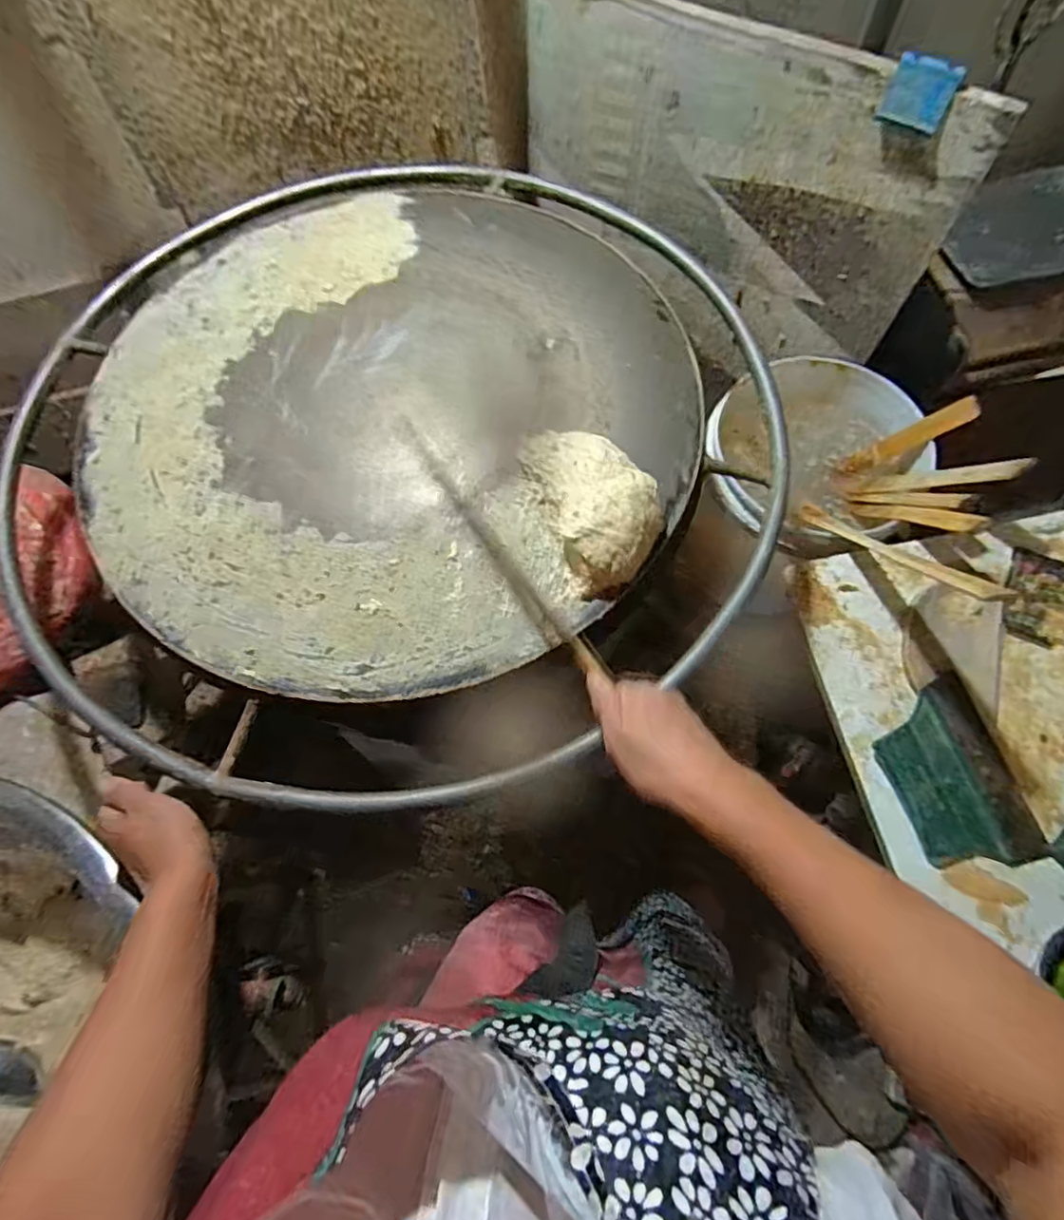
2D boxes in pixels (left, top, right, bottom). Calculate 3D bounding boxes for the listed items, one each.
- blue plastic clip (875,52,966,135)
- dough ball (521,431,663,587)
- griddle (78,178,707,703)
[{"bbox_3d":[0.416,-0.554,0.655,0.066,0.054,0.022,29,70,15],"label":"blue plastic clip"},{"bbox_3d":[0.060,-0.107,0.554,0.091,0.044,0.160,-21,66,-7],"label":"dough ball"},{"bbox_3d":[-0.154,-0.234,0.636,0.596,0.054,0.635,-1,65,2],"label":"griddle"}]

